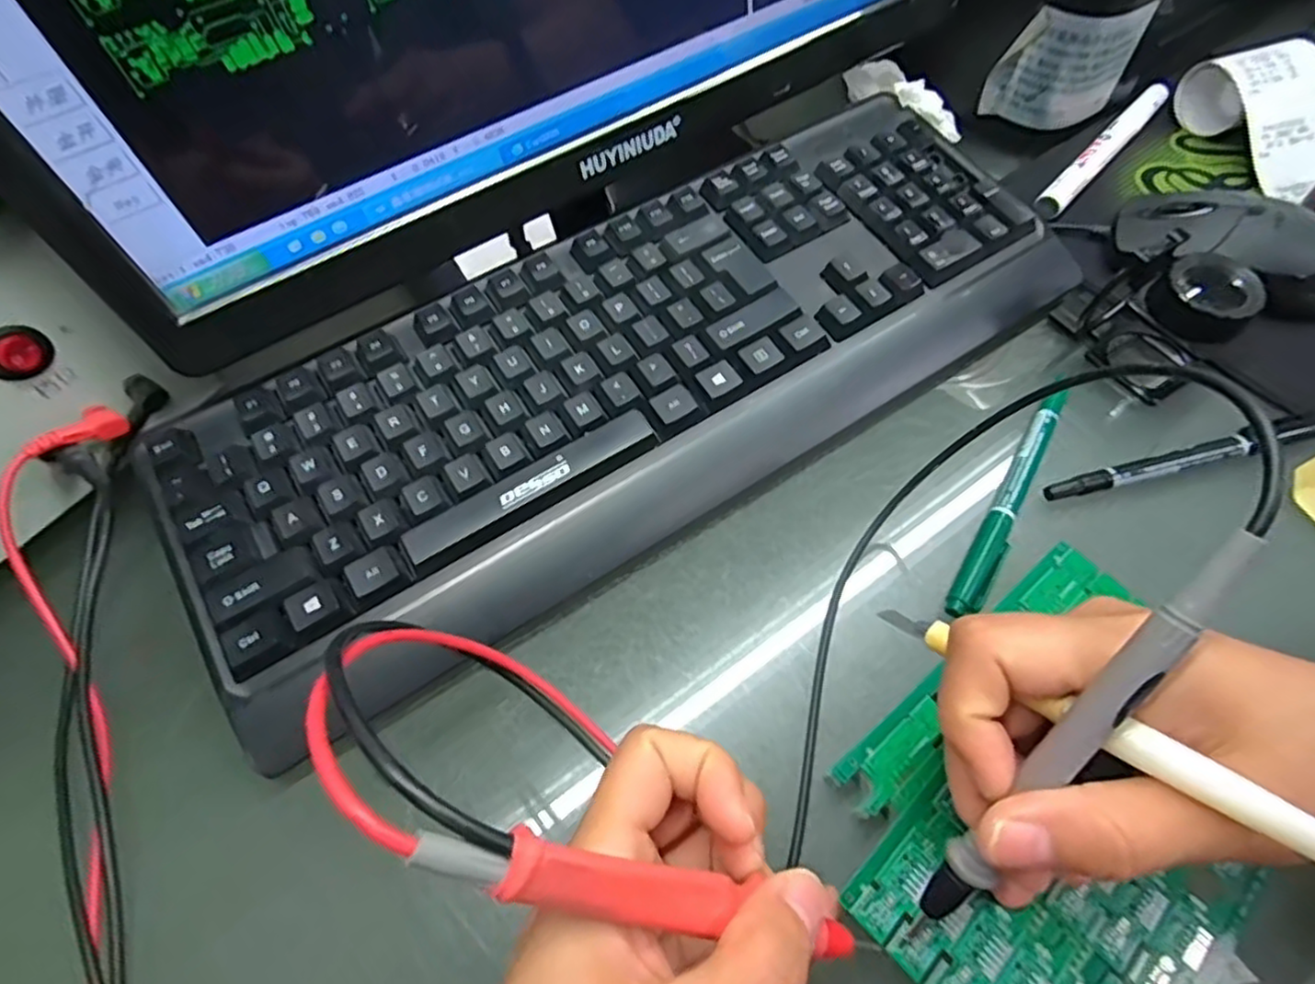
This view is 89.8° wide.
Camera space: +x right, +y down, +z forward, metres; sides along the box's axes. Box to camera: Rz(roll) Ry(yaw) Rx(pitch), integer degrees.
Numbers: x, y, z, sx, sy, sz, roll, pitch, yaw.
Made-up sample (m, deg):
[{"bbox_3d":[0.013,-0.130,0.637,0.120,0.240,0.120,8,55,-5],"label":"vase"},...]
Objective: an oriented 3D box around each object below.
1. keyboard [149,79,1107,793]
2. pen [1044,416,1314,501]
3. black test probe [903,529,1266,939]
[{"bbox_3d":[-0.005,-0.063,0.317,0.426,0.045,0.155,-30,63,-14],"label":"keyboard"},{"bbox_3d":[0.239,-0.016,0.294,0.138,0.010,0.013,-15,60,-5],"label":"pen"},{"bbox_3d":[0.103,0.066,0.168,0.010,0.133,0.010,32,24,20],"label":"black test probe"}]

